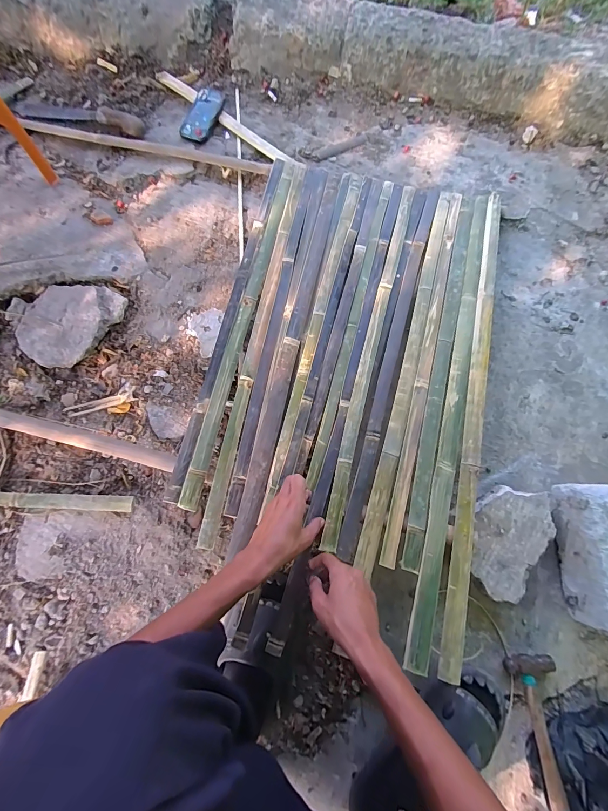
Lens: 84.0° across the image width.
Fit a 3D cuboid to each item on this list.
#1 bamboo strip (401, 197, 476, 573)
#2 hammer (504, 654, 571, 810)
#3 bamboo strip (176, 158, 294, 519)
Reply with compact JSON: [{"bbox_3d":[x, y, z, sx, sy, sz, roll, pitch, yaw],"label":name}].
[{"bbox_3d":[0.293,-0.123,0.696,0.036,0.007,0.856,14,69,9],"label":"bamboo strip"},{"bbox_3d":[0.398,0.559,0.527,0.077,0.053,0.281,-6,73,-2],"label":"hammer"},{"bbox_3d":[-0.121,-0.218,0.730,0.033,0.013,0.850,17,70,-15],"label":"bamboo strip"}]

